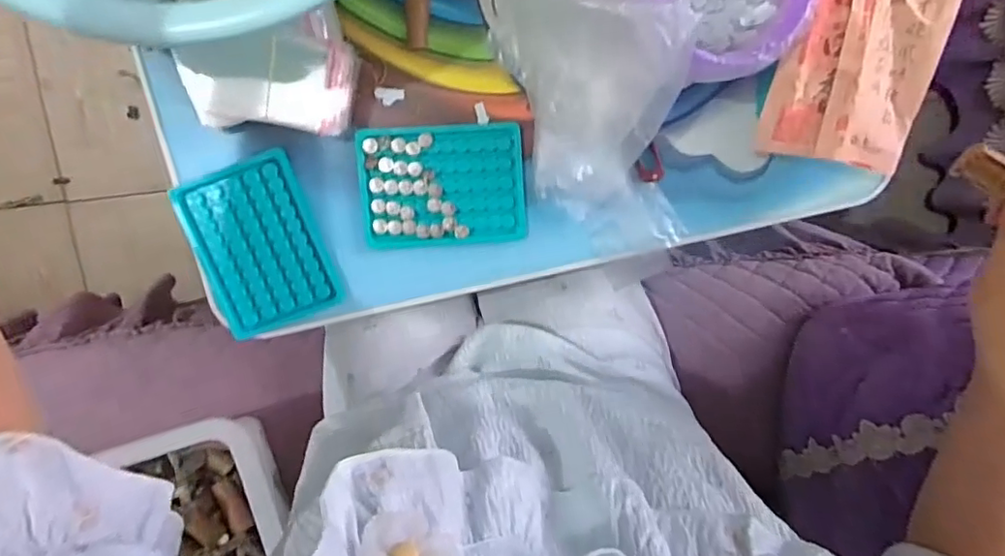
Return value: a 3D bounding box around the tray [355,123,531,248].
[{"bbox_3d":[-0.047,-0.075,0.474,0.129,0.005,0.095,-4,98,-3],"label":"tray"}]

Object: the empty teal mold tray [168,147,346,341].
[{"bbox_3d":[-0.196,-0.025,0.472,0.096,0.006,0.130,-20,98,-1],"label":"empty teal mold tray"}]

